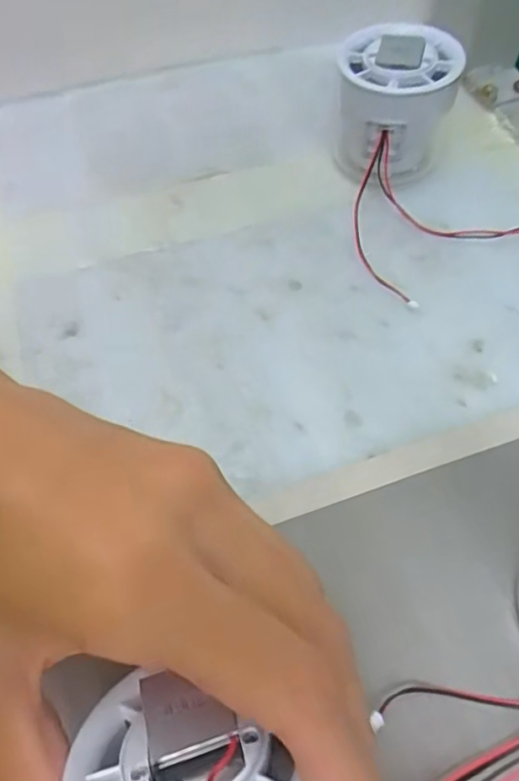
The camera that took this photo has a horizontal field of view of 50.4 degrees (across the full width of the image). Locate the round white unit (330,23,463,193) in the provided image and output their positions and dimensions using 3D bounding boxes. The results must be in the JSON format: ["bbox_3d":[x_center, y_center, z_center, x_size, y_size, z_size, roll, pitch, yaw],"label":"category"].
[{"bbox_3d":[0.066,-0.135,0.271,0.052,0.058,0.049,-2,60,1],"label":"round white unit"}]

